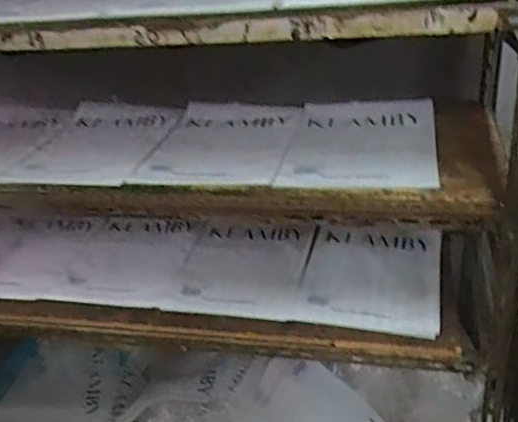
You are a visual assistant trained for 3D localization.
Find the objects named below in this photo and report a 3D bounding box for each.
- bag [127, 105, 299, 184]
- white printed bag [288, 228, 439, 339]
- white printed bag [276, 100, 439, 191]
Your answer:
[{"bbox_3d":[-0.086,-0.155,1.264,0.308,0.031,0.392,2,30,14],"label":"bag"},{"bbox_3d":[0.255,0.147,1.308,0.307,0.057,0.339,3,30,16],"label":"white printed bag"},{"bbox_3d":[0.215,-0.151,1.200,0.297,0.032,0.419,2,30,14],"label":"white printed bag"}]

